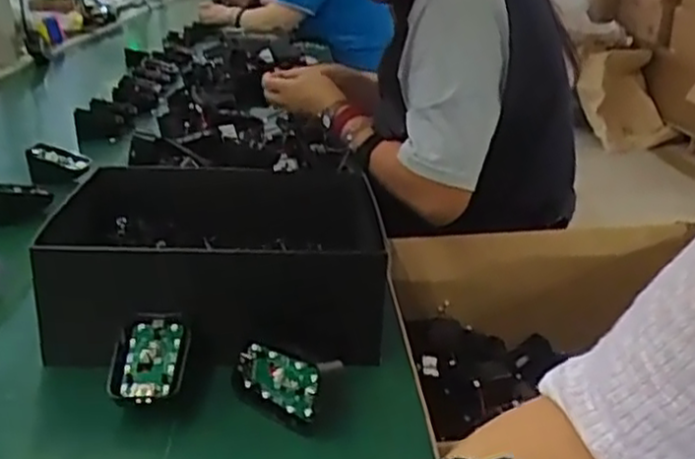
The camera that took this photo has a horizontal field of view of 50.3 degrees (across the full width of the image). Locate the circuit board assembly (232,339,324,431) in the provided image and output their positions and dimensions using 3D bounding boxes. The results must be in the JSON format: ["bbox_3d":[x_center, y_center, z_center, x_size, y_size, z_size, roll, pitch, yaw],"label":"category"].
[{"bbox_3d":[-0.044,0.098,0.465,0.063,0.046,0.014,15,26,36],"label":"circuit board assembly"}]

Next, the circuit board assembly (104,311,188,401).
[{"bbox_3d":[-0.127,0.080,0.472,0.047,0.009,0.069,3,42,-1],"label":"circuit board assembly"}]

